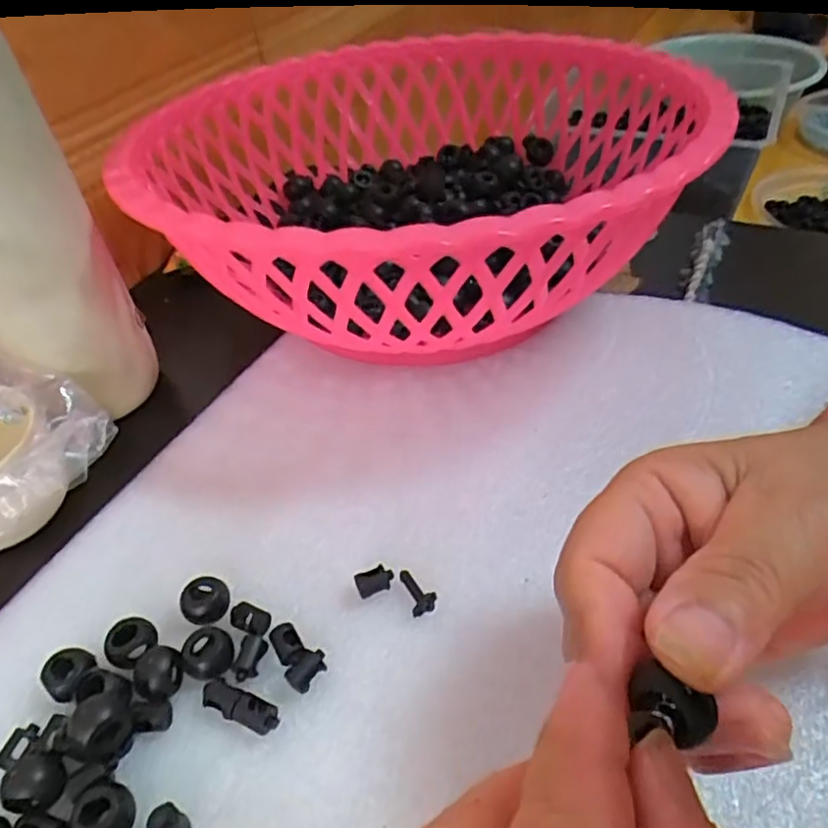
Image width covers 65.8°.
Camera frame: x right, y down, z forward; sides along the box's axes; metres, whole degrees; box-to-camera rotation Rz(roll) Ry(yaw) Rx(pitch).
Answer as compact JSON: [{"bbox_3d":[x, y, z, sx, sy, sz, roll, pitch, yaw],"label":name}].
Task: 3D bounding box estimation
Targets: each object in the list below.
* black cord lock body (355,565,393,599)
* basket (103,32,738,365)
[{"bbox_3d":[-0.015,0.065,0.248,0.014,0.008,0.008,-19,46,-13],"label":"black cord lock body"},{"bbox_3d":[0.016,-0.149,0.382,0.297,0.121,0.314,17,49,22],"label":"basket"}]

